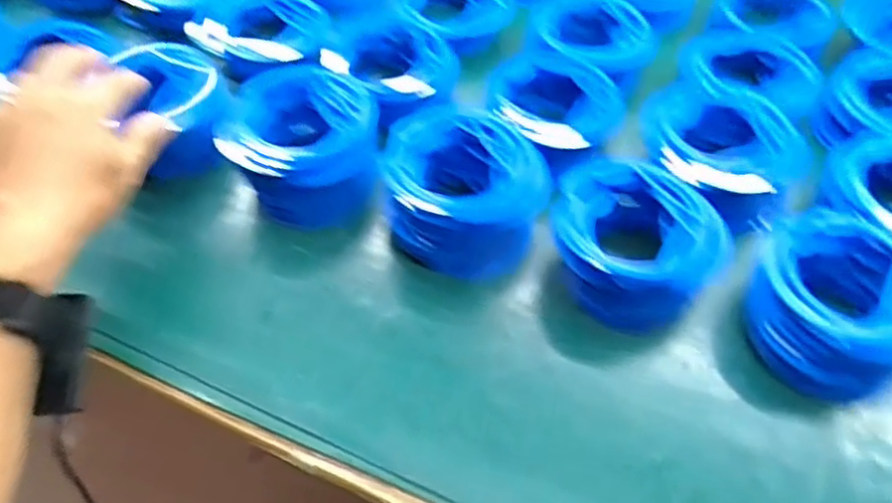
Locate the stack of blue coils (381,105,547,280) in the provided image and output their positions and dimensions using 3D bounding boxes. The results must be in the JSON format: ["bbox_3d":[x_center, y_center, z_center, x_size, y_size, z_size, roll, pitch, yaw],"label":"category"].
[{"bbox_3d":[0.013,-0.042,0.472,0.111,0.062,0.107,-10,55,-7],"label":"stack of blue coils"}]

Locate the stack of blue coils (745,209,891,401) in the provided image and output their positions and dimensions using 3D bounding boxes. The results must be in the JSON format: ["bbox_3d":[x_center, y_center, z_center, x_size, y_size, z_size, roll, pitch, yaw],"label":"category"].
[{"bbox_3d":[0.249,0.030,0.418,0.108,0.047,0.111,-27,59,-19],"label":"stack of blue coils"}]

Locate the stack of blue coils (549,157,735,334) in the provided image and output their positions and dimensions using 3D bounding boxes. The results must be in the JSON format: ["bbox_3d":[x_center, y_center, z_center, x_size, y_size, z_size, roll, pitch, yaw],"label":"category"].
[{"bbox_3d":[0.129,-0.005,0.450,0.112,0.059,0.106,2,54,1],"label":"stack of blue coils"}]

